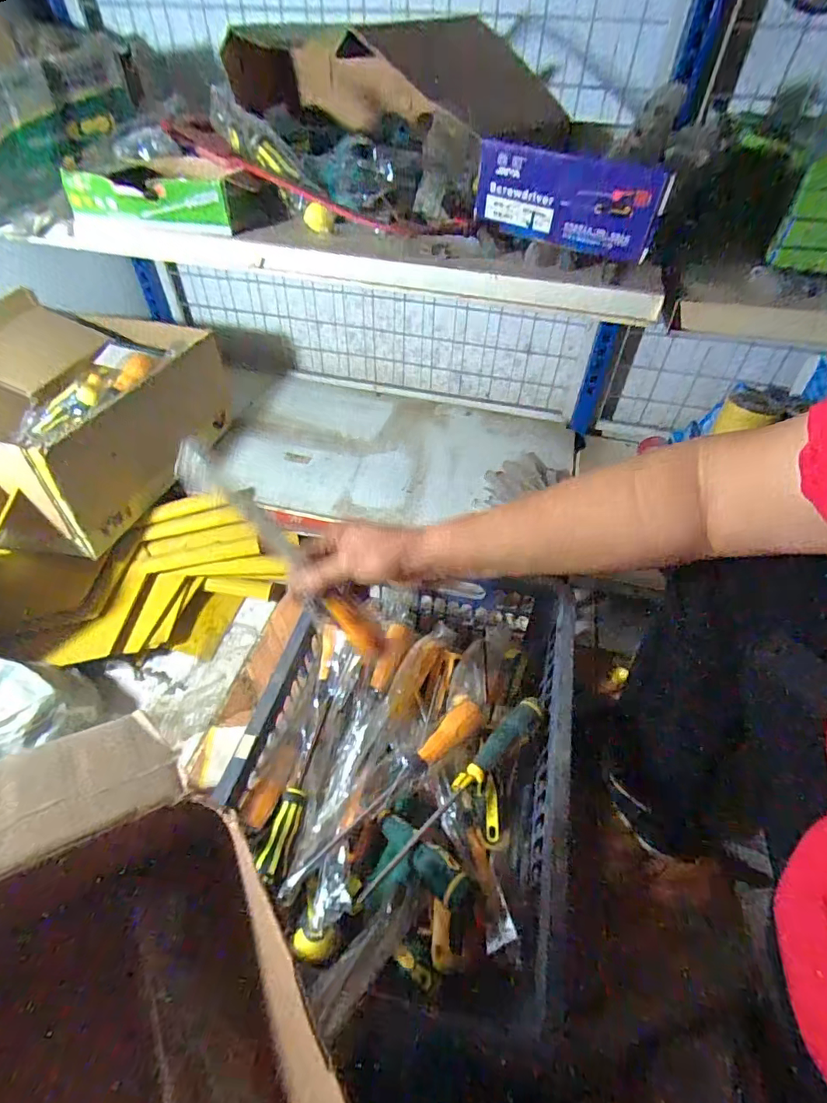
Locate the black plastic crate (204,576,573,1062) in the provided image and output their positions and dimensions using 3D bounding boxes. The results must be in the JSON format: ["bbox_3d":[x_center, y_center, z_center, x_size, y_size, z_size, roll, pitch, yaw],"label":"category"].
[{"bbox_3d":[0.004,0.187,0.504,0.313,0.091,0.422,12,49,10],"label":"black plastic crate"}]

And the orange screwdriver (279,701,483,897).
[{"bbox_3d":[-0.023,0.230,0.480,0.242,0.025,0.029,-33,56,-26],"label":"orange screwdriver"}]

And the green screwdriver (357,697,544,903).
[{"bbox_3d":[0.048,0.230,0.478,0.027,0.034,0.256,37,57,28],"label":"green screwdriver"}]

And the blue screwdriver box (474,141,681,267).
[{"bbox_3d":[0.139,-0.321,0.452,0.166,0.072,0.022,15,50,12],"label":"blue screwdriver box"}]

